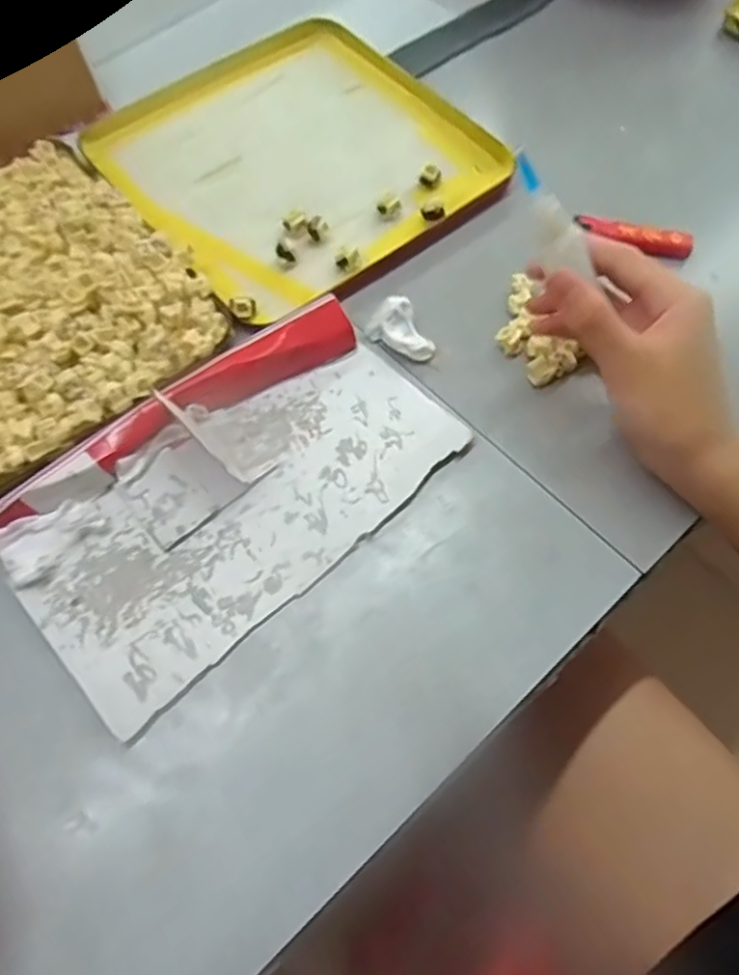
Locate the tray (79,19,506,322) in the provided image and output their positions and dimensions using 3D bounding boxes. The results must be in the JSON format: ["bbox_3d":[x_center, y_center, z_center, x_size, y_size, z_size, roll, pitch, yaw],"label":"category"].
[{"bbox_3d":[-0.055,-0.241,0.476,0.232,0.032,0.234,-36,68,-16],"label":"tray"}]

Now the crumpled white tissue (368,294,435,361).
[{"bbox_3d":[0.022,-0.097,0.397,0.042,0.016,0.027,39,71,18],"label":"crumpled white tissue"}]

